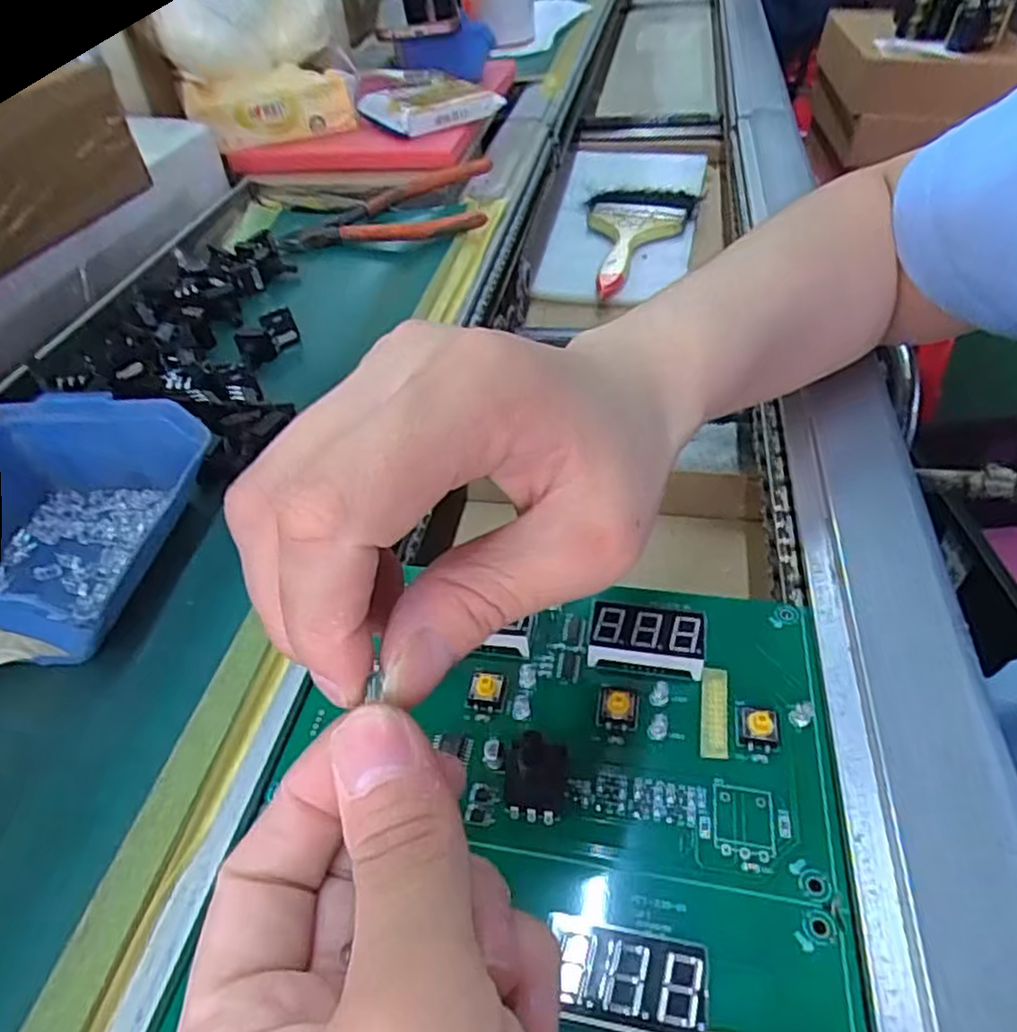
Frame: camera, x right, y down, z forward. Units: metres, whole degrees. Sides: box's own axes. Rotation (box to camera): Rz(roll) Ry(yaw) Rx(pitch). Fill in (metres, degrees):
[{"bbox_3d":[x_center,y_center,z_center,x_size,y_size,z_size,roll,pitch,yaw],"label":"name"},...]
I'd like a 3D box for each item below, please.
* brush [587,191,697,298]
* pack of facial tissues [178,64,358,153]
[{"bbox_3d":[0.116,-0.266,0.661,0.105,0.018,0.192,7,46,13],"label":"brush"},{"bbox_3d":[-0.196,-0.337,0.574,0.128,0.048,0.034,-18,48,-13],"label":"pack of facial tissues"}]

